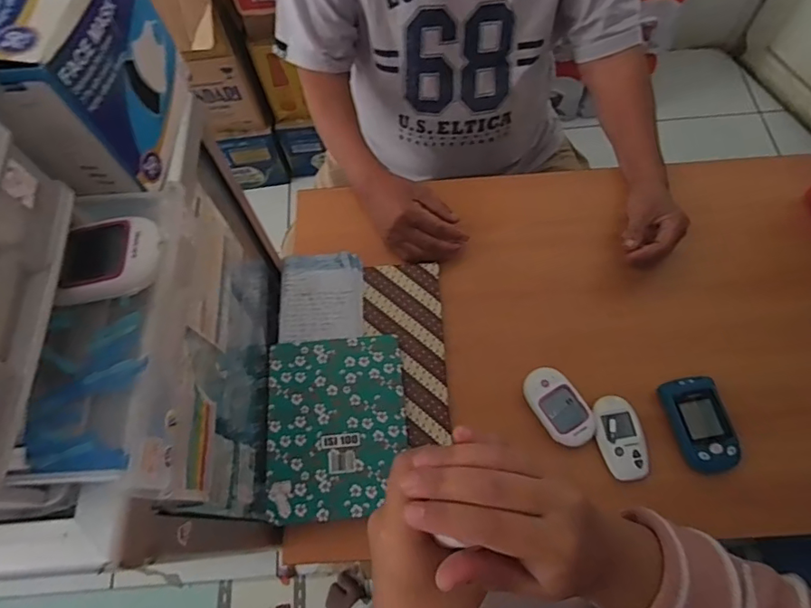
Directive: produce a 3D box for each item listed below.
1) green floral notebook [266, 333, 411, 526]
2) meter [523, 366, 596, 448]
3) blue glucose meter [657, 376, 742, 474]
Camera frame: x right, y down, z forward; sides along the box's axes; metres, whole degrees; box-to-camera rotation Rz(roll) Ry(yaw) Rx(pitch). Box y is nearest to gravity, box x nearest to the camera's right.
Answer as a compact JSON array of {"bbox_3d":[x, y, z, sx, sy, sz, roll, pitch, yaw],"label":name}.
[{"bbox_3d":[-0.078,0.137,0.592,0.155,0.017,0.201,-6,66,0],"label":"green floral notebook"},{"bbox_3d":[0.181,0.120,0.604,0.055,0.016,0.096,-34,69,-12],"label":"meter"},{"bbox_3d":[0.343,0.139,0.596,0.062,0.021,0.106,-9,66,-1],"label":"blue glucose meter"}]

